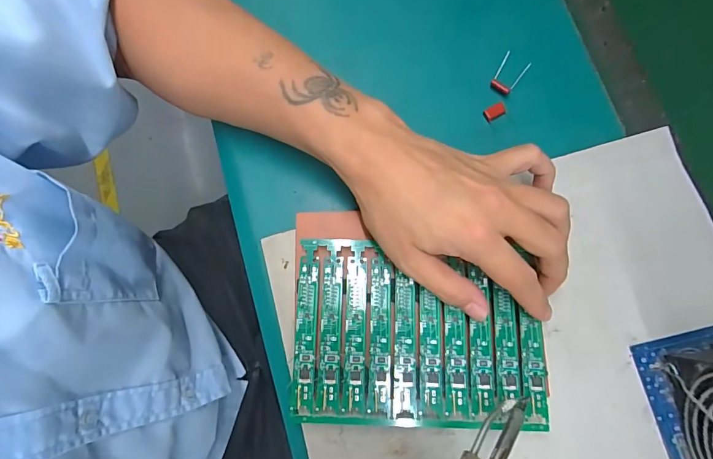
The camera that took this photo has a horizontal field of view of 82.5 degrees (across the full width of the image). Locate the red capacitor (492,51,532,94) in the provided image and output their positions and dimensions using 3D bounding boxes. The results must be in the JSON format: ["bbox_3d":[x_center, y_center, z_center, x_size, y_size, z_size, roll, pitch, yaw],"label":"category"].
[{"bbox_3d":[0.119,-0.122,0.317,0.020,0.008,0.030,33,80,7],"label":"red capacitor"}]

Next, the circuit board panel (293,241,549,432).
[{"bbox_3d":[0.041,0.070,0.275,0.163,0.007,0.115,3,78,1],"label":"circuit board panel"}]

